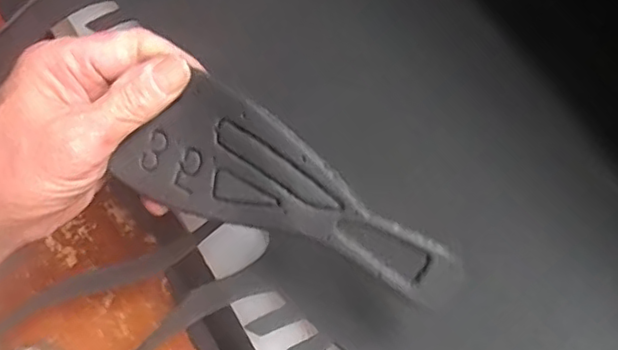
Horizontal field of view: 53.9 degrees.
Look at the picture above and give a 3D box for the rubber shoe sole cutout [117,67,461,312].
[{"bbox_3d":[-0.008,0.010,0.270,0.158,0.014,0.061,26,109,8],"label":"rubber shoe sole cutout"}]

